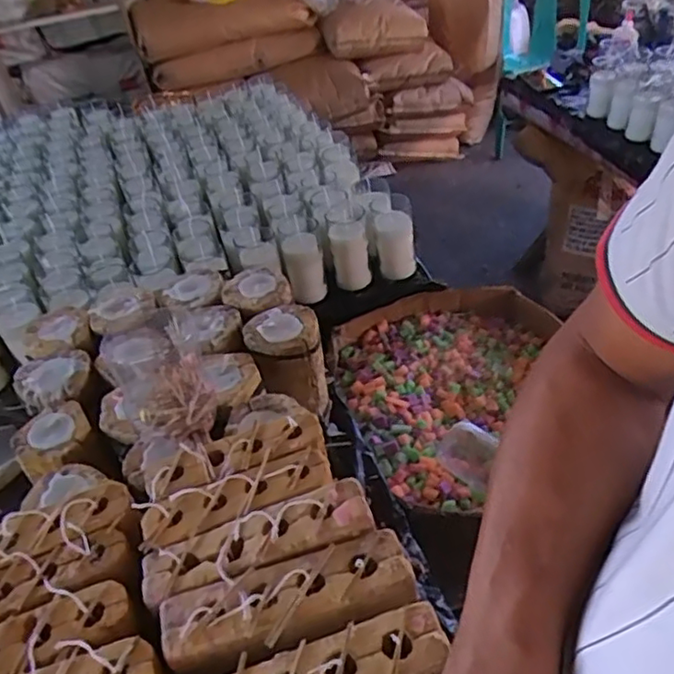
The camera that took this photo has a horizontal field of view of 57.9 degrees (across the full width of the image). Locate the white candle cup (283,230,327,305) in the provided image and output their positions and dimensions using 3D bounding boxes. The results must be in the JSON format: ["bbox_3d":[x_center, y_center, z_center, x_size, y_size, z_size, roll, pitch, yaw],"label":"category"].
[{"bbox_3d":[-0.054,-0.117,1.028,0.062,0.111,0.051,-11,41,-4],"label":"white candle cup"}]

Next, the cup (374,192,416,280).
[{"bbox_3d":[0.098,-0.168,1.049,0.066,0.145,0.056,-7,41,0],"label":"cup"}]

